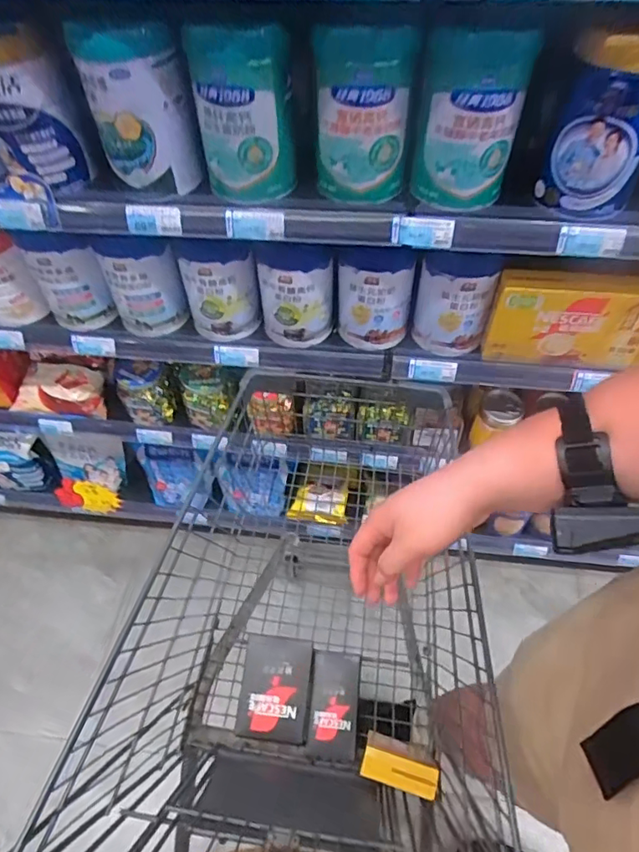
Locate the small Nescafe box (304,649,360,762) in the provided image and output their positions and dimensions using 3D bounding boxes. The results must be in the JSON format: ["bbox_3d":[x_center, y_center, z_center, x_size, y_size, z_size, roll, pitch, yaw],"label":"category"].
[{"bbox_3d":[0.024,0.459,0.878,0.080,0.043,0.156,4,54,4],"label":"small Nescafe box"}]

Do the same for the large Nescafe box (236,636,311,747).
[{"bbox_3d":[-0.071,0.430,0.870,0.113,0.047,0.154,3,54,4],"label":"large Nescafe box"}]

